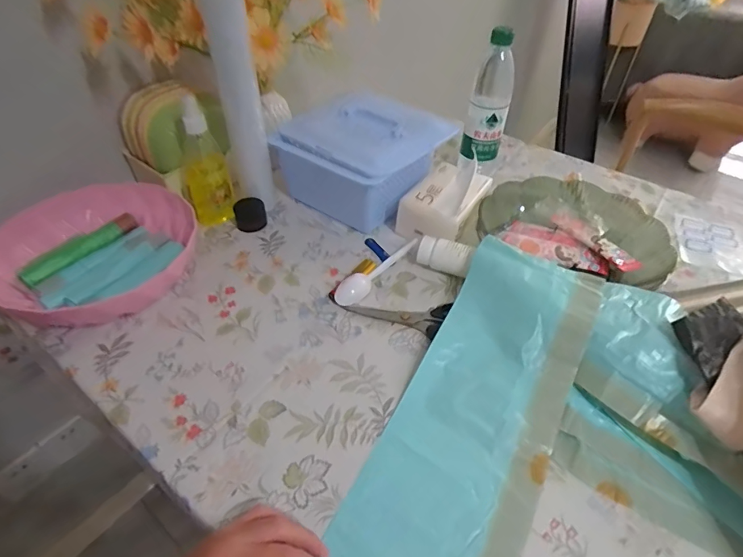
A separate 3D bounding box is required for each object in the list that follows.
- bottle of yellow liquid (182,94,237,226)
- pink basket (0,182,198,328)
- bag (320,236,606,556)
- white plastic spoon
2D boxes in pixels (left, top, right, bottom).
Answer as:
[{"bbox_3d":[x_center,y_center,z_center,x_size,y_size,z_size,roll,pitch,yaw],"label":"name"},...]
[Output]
[{"bbox_3d":[-0.243,-0.170,0.629,0.062,0.172,0.080,-17,48,-17],"label":"bottle of yellow liquid"},{"bbox_3d":[-0.343,-0.033,0.571,0.239,0.059,0.232,0,45,0],"label":"pink basket"},{"bbox_3d":[0.101,0.134,0.419,0.148,0.034,0.402,23,58,21],"label":"bag"},{"bbox_3d":[0.008,-0.013,0.583,0.031,0.014,0.152,29,51,25],"label":"white plastic spoon"}]

